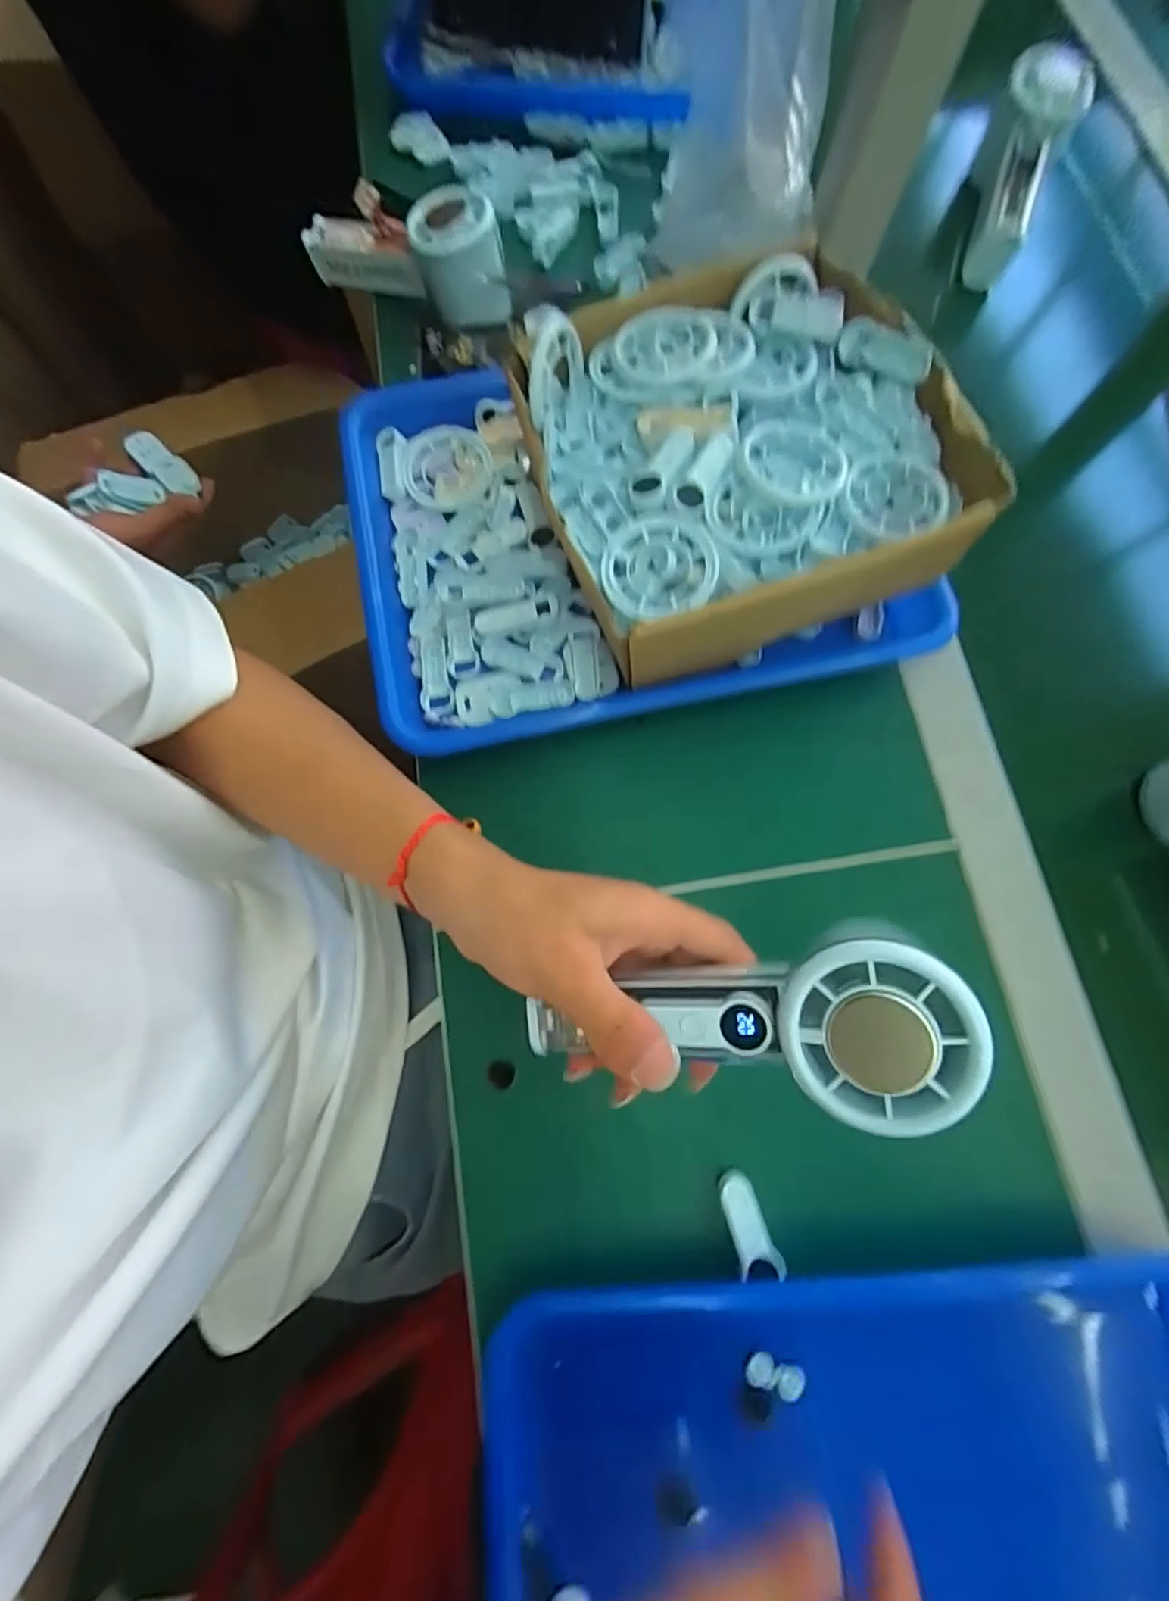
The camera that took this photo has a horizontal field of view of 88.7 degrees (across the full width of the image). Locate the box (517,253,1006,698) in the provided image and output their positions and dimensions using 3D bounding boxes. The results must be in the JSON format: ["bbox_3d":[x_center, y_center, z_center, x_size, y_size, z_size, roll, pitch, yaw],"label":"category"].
[{"bbox_3d":[0.083,-0.182,0.339,0.212,0.089,0.204,-15,76,-5],"label":"box"}]

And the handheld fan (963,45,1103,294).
[{"bbox_3d":[0.314,-0.452,0.437,0.055,0.061,0.142,18,93,4],"label":"handheld fan"}]

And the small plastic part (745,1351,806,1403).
[{"bbox_3d":[0.086,0.261,0.270,0.027,0.004,0.014,17,75,4],"label":"small plastic part"}]

